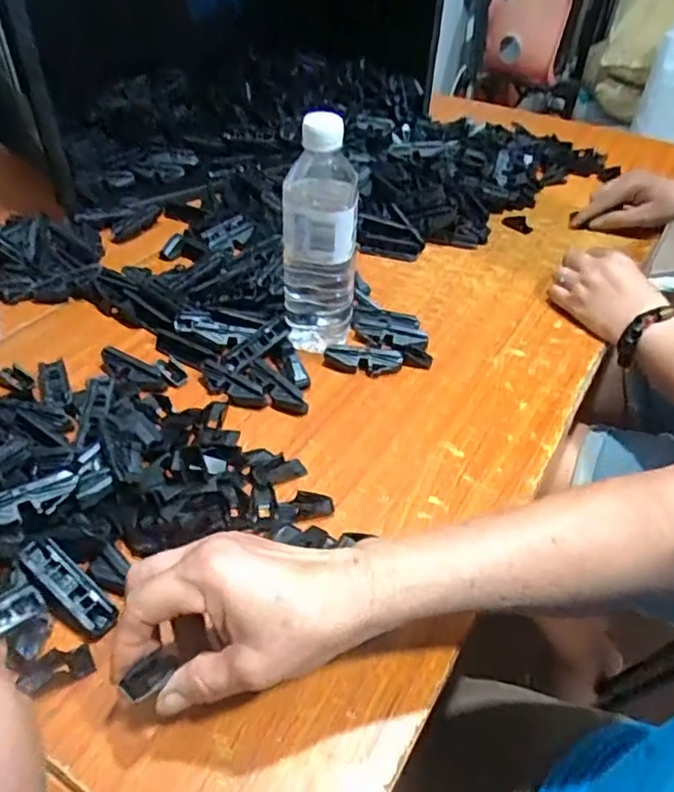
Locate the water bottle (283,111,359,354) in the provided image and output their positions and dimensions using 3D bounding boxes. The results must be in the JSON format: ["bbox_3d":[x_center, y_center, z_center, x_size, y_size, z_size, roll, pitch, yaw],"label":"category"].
[{"bbox_3d":[-0.015,-0.142,0.536,0.064,0.198,0.065,0,43,-4],"label":"water bottle"}]

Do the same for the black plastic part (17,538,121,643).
[{"bbox_3d":[-0.170,0.120,0.382,0.075,0.015,0.023,40,53,12],"label":"black plastic part"}]

